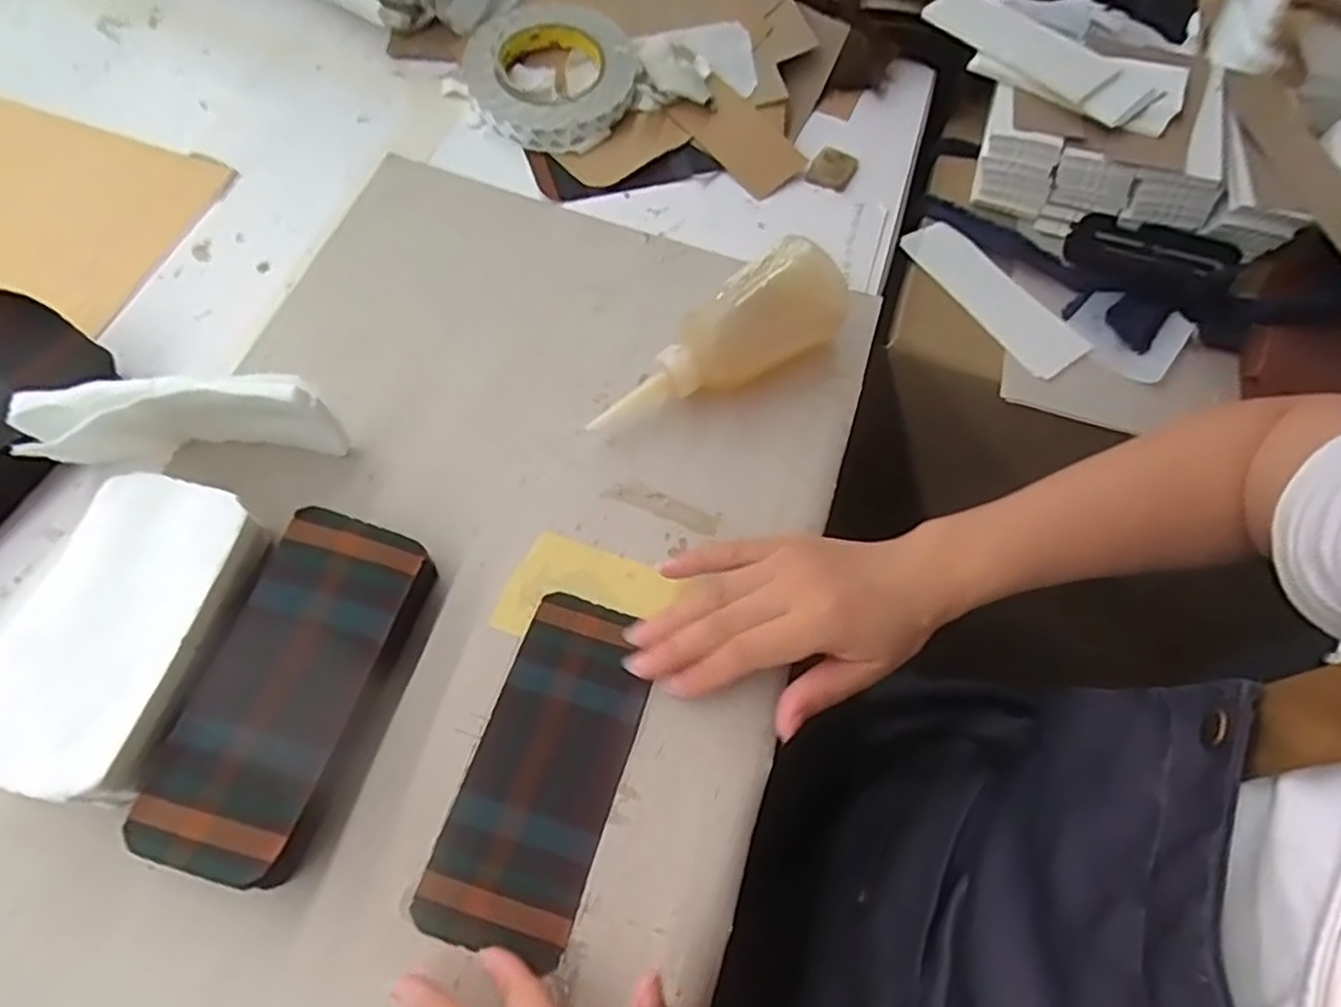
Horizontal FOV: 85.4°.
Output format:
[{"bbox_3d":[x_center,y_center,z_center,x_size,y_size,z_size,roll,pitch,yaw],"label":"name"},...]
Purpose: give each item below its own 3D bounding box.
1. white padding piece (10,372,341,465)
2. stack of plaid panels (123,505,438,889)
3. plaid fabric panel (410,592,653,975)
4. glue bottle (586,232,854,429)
[{"bbox_3d":[-0.254,-0.041,0.388,0.144,0.070,0.028,-9,65,-8],"label":"white padding piece"},{"bbox_3d":[-0.179,0.088,0.355,0.079,0.029,0.166,16,64,4],"label":"stack of plaid panels"},{"bbox_3d":[-0.060,0.127,0.359,0.073,0.004,0.163,15,64,4],"label":"plaid fabric panel"},{"bbox_3d":[0.029,-0.095,0.437,0.171,0.062,0.053,-31,70,-17],"label":"glue bottle"}]

